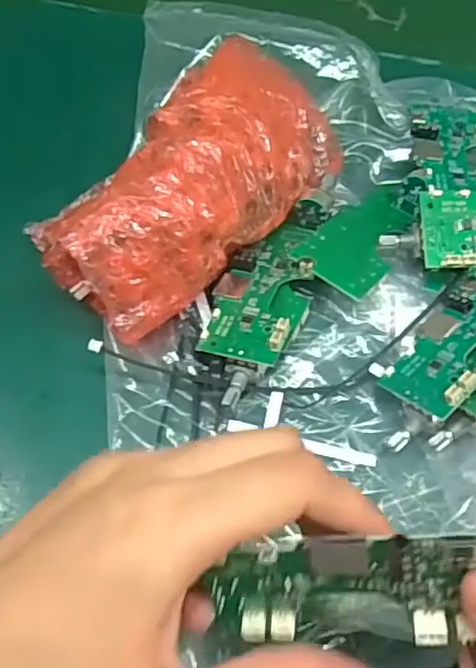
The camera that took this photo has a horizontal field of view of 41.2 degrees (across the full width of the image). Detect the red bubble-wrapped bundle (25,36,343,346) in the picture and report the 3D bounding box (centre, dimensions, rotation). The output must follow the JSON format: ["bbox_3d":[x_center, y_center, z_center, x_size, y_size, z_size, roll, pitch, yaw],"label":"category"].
[{"bbox_3d":[-0.018,-0.067,0.299,0.074,0.057,0.156,32,66,16],"label":"red bubble-wrapped bundle"}]

